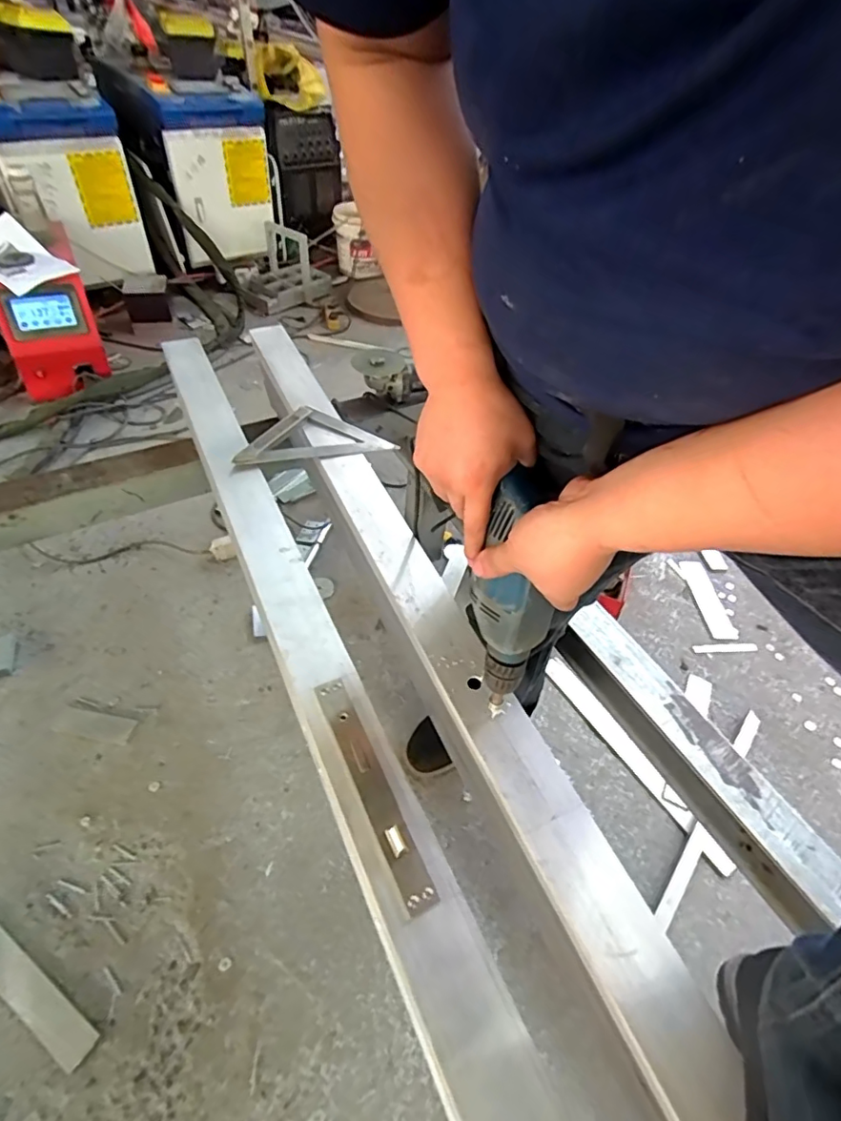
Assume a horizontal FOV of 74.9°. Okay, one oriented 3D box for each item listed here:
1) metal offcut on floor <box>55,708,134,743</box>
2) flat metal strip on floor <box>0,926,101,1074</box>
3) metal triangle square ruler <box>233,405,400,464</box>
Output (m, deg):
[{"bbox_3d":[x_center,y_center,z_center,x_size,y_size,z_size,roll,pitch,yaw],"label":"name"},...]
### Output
[{"bbox_3d":[-0.657,0.332,1.109,0.157,0.007,0.061,9,41,4],"label":"metal offcut on floor"},{"bbox_3d":[-0.615,0.630,0.830,0.319,0.011,0.050,28,51,19],"label":"flat metal strip on floor"},{"bbox_3d":[-0.175,-0.211,0.899,0.246,0.022,0.120,-10,49,-13],"label":"metal triangle square ruler"}]

